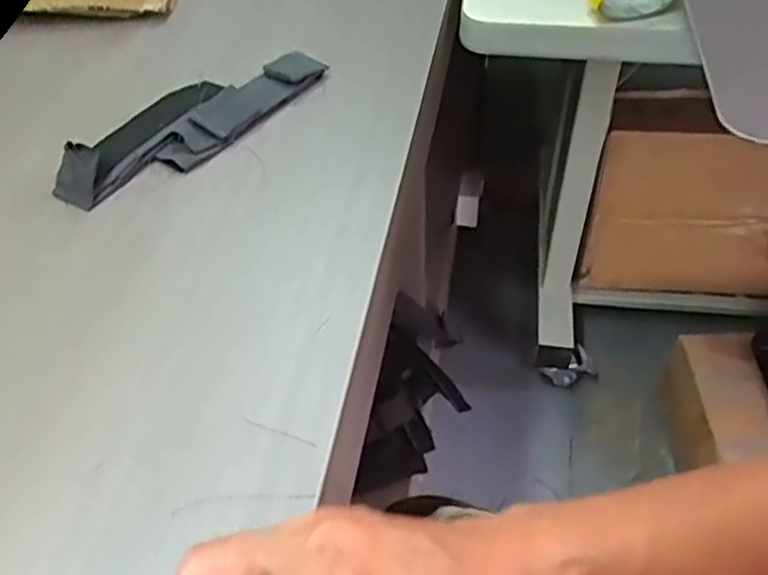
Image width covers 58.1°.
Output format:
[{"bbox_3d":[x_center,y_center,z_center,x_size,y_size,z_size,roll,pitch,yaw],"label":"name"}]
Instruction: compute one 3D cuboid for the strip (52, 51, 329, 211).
[{"bbox_3d":[-0.179,-0.163,0.658,0.098,0.034,0.281,27,55,25],"label":"strip"}]

